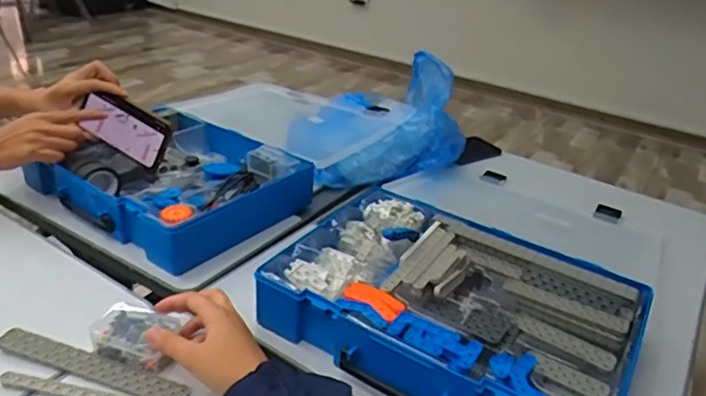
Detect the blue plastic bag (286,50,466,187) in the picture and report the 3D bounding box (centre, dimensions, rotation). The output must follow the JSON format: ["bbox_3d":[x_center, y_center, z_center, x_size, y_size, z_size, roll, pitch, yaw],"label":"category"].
[{"bbox_3d":[0.036,-0.152,1.000,0.300,0.125,0.303,-1,29,-12],"label":"blue plastic bag"}]

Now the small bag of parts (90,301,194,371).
[{"bbox_3d":[-0.213,0.132,0.554,0.086,0.023,0.061,13,32,13],"label":"small bag of parts"}]

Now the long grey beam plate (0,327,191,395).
[{"bbox_3d":[-0.247,0.158,0.532,0.198,0.006,0.032,13,32,13],"label":"long grey beam plate"}]

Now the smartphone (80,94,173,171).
[{"bbox_3d":[-0.324,-0.100,0.812,0.141,0.080,0.018,30,9,14],"label":"smartphone"}]

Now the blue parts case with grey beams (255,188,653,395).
[{"bbox_3d":[0.111,0.112,0.609,0.364,0.058,0.268,22,35,26],"label":"blue parts case with grey beams"}]

